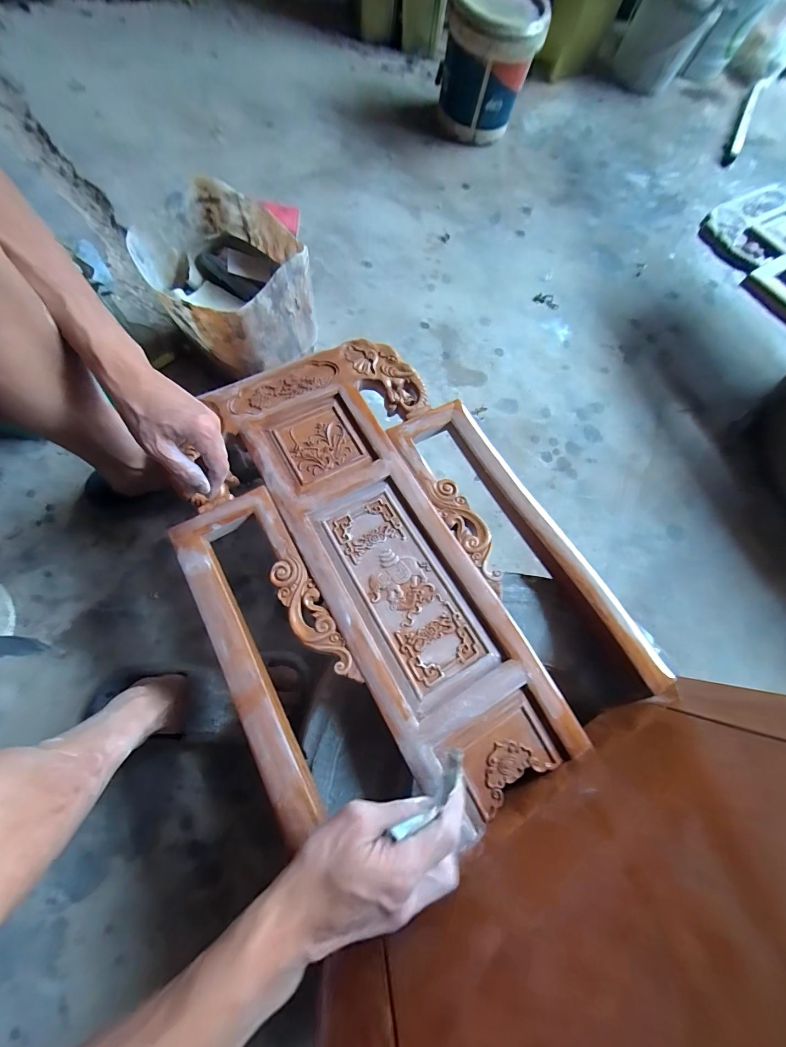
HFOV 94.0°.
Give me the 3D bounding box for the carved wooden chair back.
[{"bbox_3d":[-0.017,0.032,0.455,0.430,0.046,0.577,-29,74,-12],"label":"carved wooden chair back"}]

